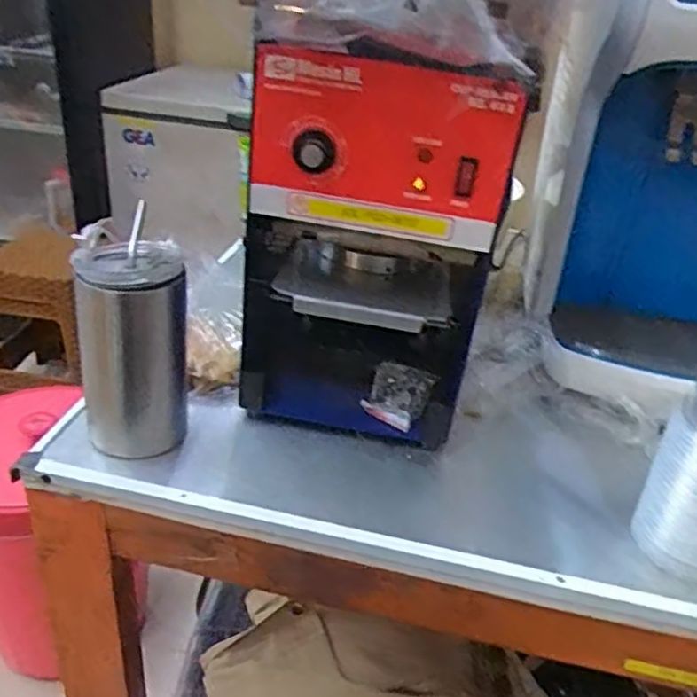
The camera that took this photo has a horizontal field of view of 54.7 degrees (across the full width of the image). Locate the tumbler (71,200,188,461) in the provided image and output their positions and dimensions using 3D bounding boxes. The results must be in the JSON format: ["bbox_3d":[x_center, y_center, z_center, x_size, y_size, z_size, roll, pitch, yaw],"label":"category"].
[{"bbox_3d":[-0.185,-0.002,0.580,0.082,0.196,0.090,-7,33,-20],"label":"tumbler"}]

